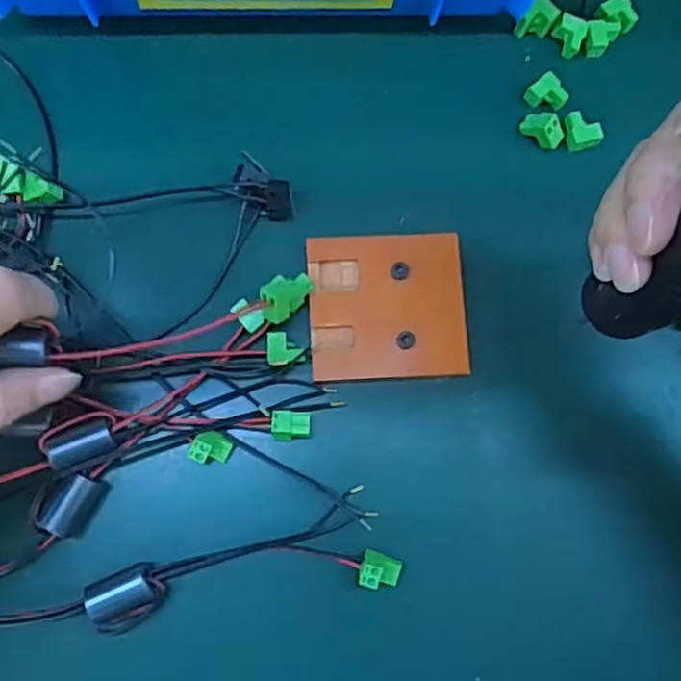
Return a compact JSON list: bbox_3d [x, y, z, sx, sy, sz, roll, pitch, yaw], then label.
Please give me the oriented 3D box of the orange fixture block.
[{"bbox_3d":[0.023,-0.017,0.364,0.075,0.021,0.071,-2,80,-3],"label":"orange fixture block"}]

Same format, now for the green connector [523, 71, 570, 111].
[{"bbox_3d":[0.112,-0.132,0.388,0.020,0.007,0.019,-40,84,-9],"label":"green connector"}]

